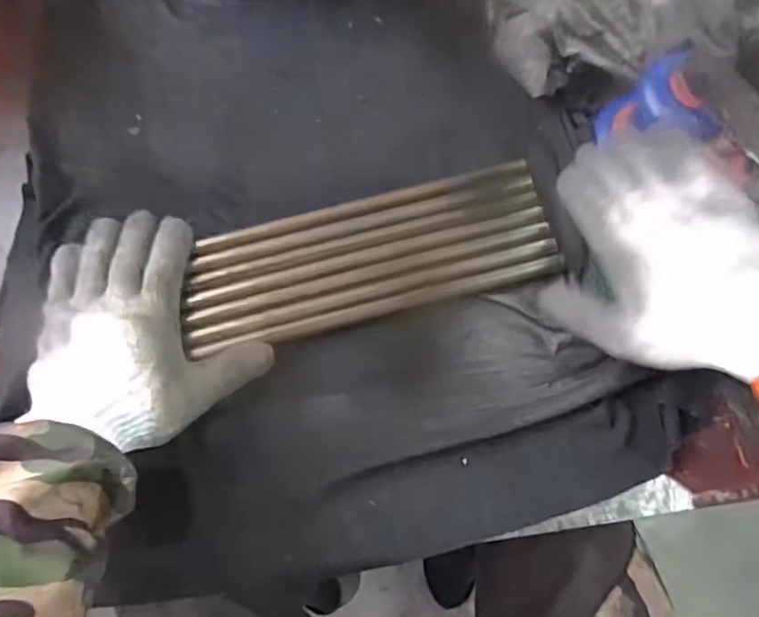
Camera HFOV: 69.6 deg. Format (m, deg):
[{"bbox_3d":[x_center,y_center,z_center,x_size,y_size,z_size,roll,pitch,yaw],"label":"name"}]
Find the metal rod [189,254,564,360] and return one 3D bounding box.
[{"bbox_3d":[0.004,-0.002,0.393,0.265,0.013,0.013,-14,70,-3],"label":"metal rod"}]

